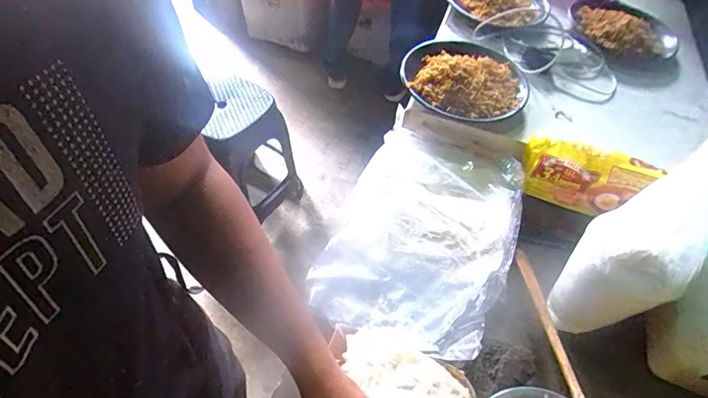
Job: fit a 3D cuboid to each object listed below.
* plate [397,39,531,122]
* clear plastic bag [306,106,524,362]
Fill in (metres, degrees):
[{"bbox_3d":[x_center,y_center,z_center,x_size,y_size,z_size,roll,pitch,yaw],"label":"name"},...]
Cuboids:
[{"bbox_3d":[0.197,-0.218,0.731,0.208,0.038,0.207,23,56,13],"label":"plate"},{"bbox_3d":[0.108,0.034,0.619,0.246,0.036,0.351,20,56,12],"label":"clear plastic bag"}]

